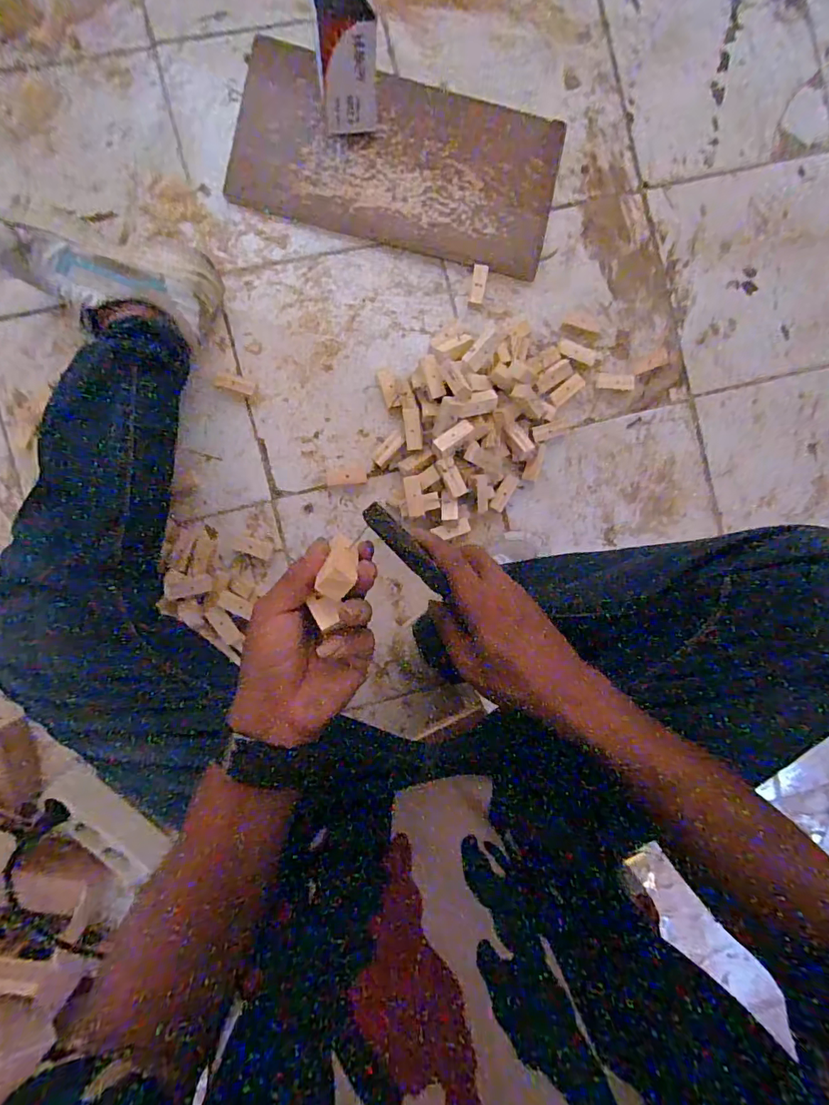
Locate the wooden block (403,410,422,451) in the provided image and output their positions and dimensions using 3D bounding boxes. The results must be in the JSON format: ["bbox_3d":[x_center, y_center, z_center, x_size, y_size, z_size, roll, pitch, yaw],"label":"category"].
[{"bbox_3d":[-0.002,-0.160,0.611,0.021,0.012,0.054,-7,94,-4],"label":"wooden block"}]

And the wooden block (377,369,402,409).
[{"bbox_3d":[-0.032,-0.217,0.620,0.020,0.015,0.052,-19,95,-3],"label":"wooden block"}]

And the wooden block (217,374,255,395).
[{"bbox_3d":[-0.232,-0.220,0.610,0.046,0.004,0.020,13,92,-5],"label":"wooden block"}]

